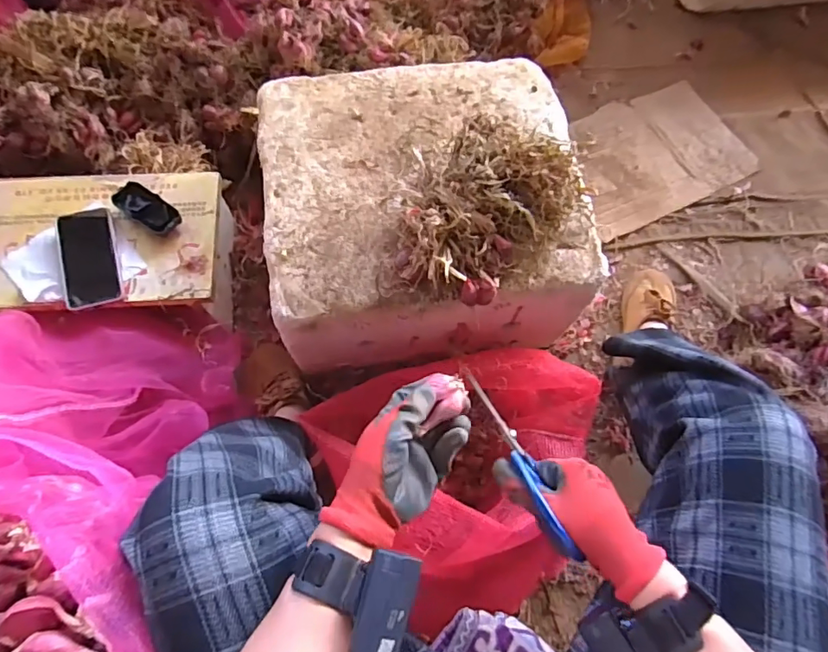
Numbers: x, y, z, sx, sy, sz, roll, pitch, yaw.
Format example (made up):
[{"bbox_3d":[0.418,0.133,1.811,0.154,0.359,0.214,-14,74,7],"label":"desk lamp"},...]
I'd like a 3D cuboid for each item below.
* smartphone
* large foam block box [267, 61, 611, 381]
[{"bbox_3d":[-0.480,-0.099,0.729,0.078,0.011,0.152,-16,77,-14],"label":"smartphone"},{"bbox_3d":[0.014,-0.161,0.762,0.438,0.231,0.419,-7,68,-5],"label":"large foam block box"}]

